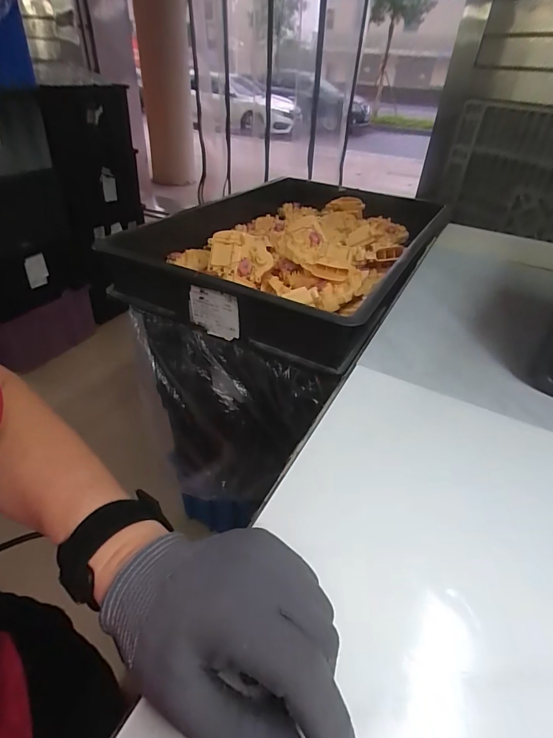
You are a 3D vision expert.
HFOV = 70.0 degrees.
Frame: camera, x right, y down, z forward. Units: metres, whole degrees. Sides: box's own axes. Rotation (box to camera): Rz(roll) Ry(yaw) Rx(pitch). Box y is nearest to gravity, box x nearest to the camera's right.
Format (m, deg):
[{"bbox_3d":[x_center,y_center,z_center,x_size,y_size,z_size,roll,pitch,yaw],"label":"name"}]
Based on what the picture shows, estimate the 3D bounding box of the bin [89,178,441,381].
[{"bbox_3d":[0.050,-0.224,0.719,0.387,0.121,0.593,22,41,22],"label":"bin"}]

